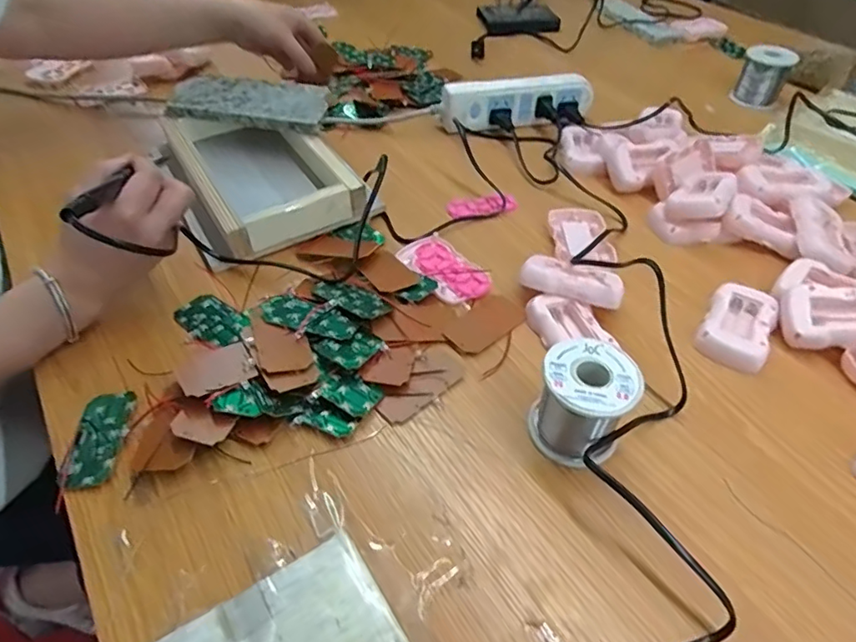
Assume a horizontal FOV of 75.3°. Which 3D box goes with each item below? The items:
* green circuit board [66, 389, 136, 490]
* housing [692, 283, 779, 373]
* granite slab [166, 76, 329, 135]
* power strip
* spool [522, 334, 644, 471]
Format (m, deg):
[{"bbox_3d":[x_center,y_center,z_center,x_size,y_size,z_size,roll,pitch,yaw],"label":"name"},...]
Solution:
[{"bbox_3d":[-0.223,0.079,0.378,0.035,0.006,0.072,-7,47,-7],"label":"green circuit board"},{"bbox_3d":[0.257,0.004,0.460,0.052,0.020,0.082,27,52,23],"label":"housing"},{"bbox_3d":[-0.194,-0.248,0.626,0.180,0.025,0.089,12,48,11],"label":"granite slab"},{"bbox_3d":[0.112,-0.275,0.689,0.188,0.049,0.029,-13,48,-13],"label":"power strip"},{"bbox_3d":[0.103,0.056,0.374,0.060,0.065,0.062,0,47,0],"label":"spool"}]

